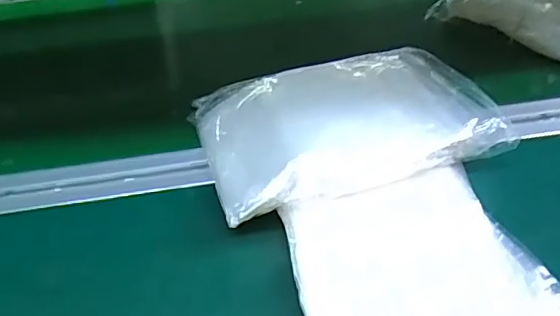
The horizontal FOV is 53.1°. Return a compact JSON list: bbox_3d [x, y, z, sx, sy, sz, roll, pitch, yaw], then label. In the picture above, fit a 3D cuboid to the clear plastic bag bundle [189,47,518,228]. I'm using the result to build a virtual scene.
[{"bbox_3d":[0.043,-0.021,0.401,0.196,0.046,0.127,-14,43,-11],"label":"clear plastic bag bundle"}]

